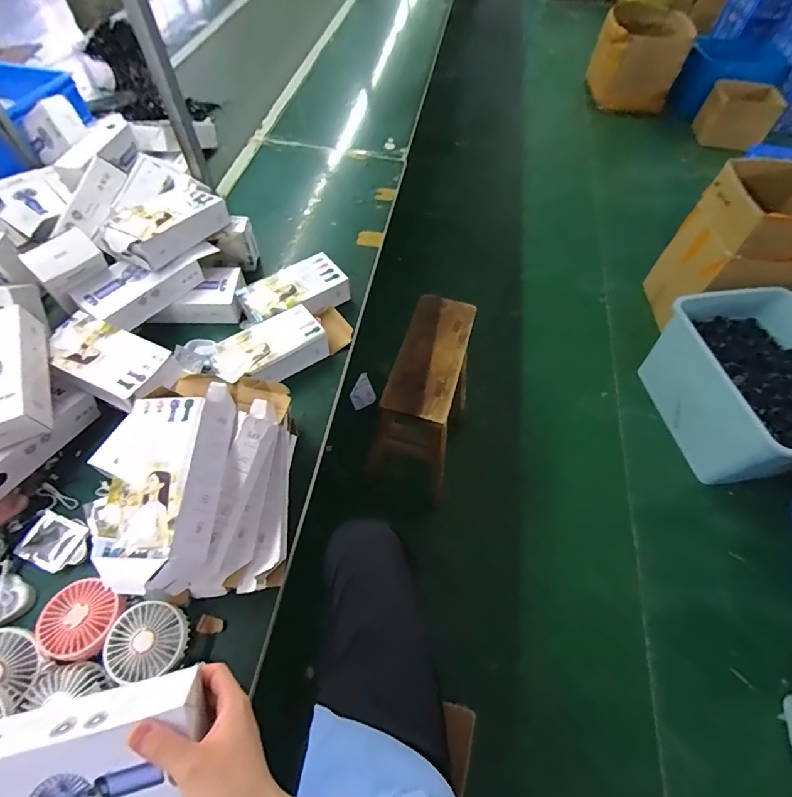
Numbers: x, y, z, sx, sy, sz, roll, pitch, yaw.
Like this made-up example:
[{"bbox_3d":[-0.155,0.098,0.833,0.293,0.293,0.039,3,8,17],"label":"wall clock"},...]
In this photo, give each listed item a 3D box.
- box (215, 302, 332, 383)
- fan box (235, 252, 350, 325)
[{"bbox_3d":[-0.226,-0.086,0.773,0.194,0.056,0.098,-32,65,-20],"label":"box"},{"bbox_3d":[-0.202,-0.212,0.848,0.205,0.052,0.102,-29,64,-19],"label":"fan box"}]

